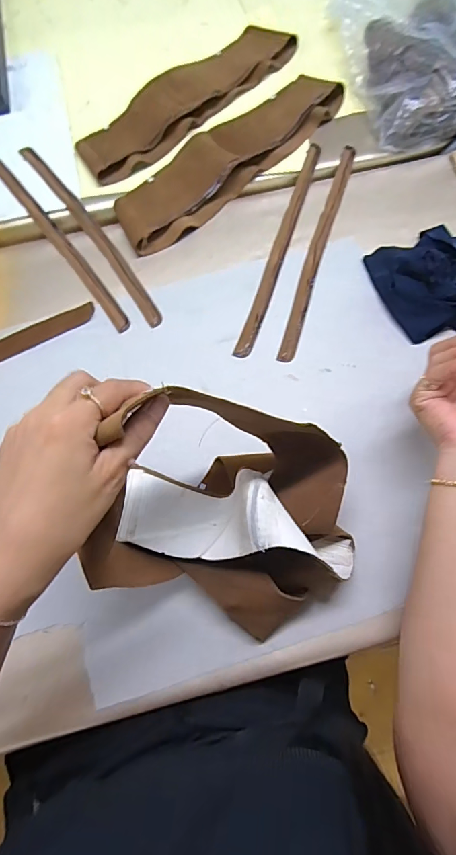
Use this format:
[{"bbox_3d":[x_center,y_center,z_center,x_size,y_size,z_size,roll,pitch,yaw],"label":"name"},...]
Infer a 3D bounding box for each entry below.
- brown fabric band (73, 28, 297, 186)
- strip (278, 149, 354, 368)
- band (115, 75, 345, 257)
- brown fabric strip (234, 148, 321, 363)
[{"bbox_3d":[-0.058,-0.454,0.580,0.105,0.014,0.348,41,79,13],"label":"brown fabric band"},{"bbox_3d":[0.109,-0.218,0.519,0.020,0.006,0.318,16,74,7],"label":"strip"},{"bbox_3d":[0.003,-0.351,0.549,0.351,0.023,0.095,-43,76,-10],"label":"band"},{"bbox_3d":[0.065,-0.223,0.519,0.019,0.006,0.318,17,74,7],"label":"brown fabric strip"}]

